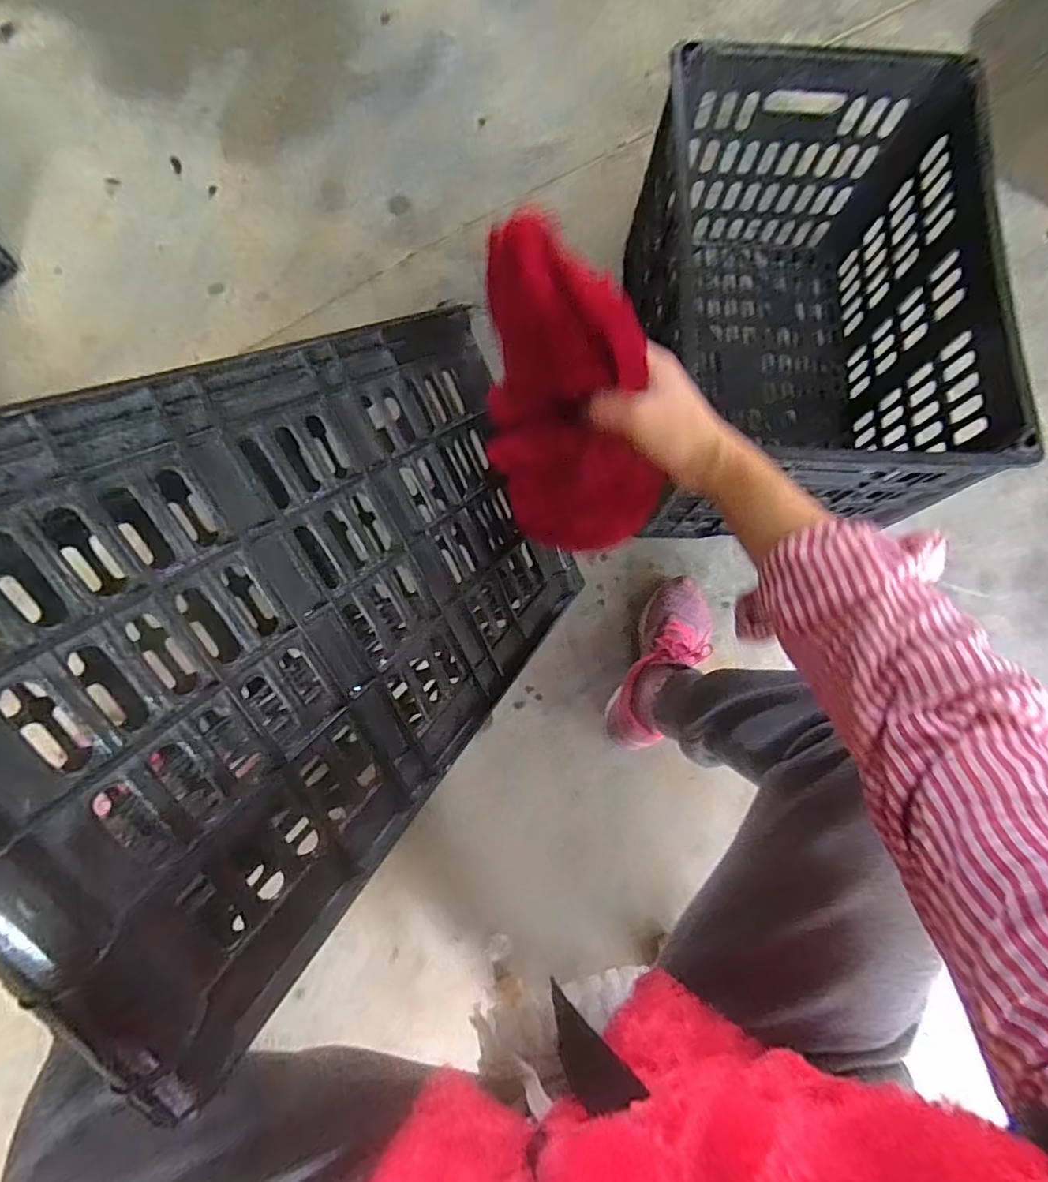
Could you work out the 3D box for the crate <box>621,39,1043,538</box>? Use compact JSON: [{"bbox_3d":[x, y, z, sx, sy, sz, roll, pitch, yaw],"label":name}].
[{"bbox_3d":[0.319,-0.337,0.706,0.322,0.313,0.485,2,79,-1],"label":"crate"}]

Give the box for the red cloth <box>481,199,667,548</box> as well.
[{"bbox_3d":[0.019,-0.134,0.395,0.038,0.139,0.213,-37,117,-46],"label":"red cloth"}]

